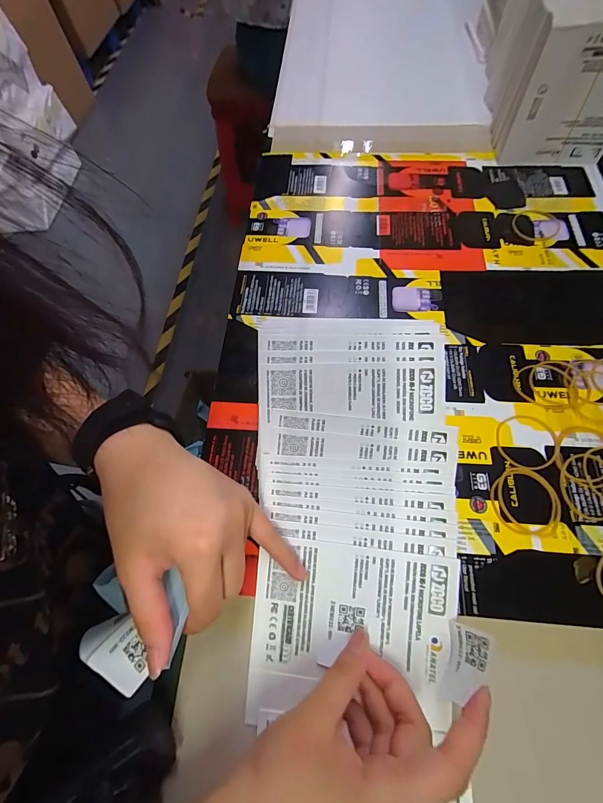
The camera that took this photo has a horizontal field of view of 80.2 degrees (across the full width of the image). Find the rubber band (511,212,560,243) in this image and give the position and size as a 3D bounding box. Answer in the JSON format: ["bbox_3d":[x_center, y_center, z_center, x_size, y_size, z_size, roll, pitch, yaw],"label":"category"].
[{"bbox_3d":[0.249,-0.188,0.381,0.052,0.004,0.045,-36,67,-13],"label":"rubber band"}]

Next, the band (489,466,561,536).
[{"bbox_3d":[0.164,0.072,0.261,0.047,0.004,0.047,5,64,6],"label":"band"}]

